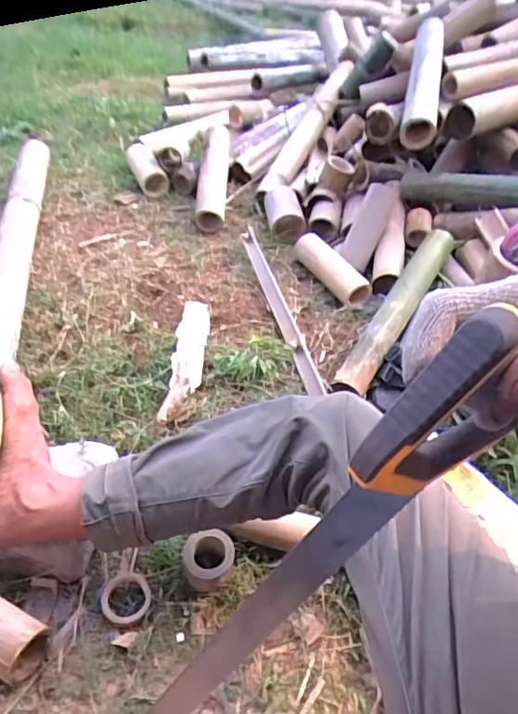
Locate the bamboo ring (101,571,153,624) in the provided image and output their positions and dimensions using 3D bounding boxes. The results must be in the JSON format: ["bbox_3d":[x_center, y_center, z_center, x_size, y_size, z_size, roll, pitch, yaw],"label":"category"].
[{"bbox_3d":[-0.172,0.309,0.696,0.062,0.017,0.064,2,36,-2],"label":"bamboo ring"}]

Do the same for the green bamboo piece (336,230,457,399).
[{"bbox_3d":[0.257,-0.095,0.996,0.058,0.046,0.412,23,59,25],"label":"green bamboo piece"}]

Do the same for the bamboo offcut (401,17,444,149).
[{"bbox_3d":[0.369,-0.623,1.190,0.080,0.080,0.505,11,56,10],"label":"bamboo offcut"}]

